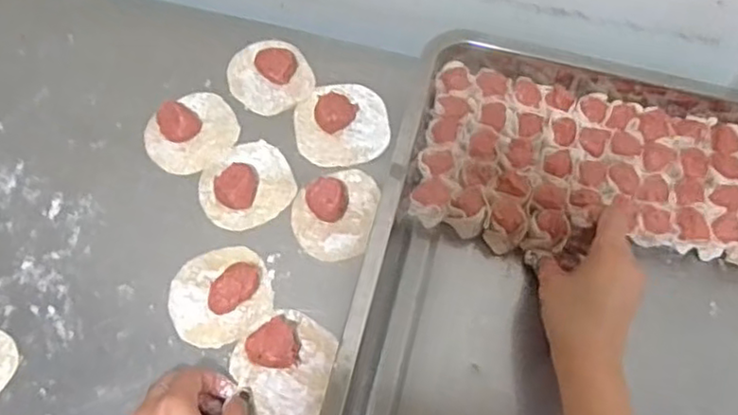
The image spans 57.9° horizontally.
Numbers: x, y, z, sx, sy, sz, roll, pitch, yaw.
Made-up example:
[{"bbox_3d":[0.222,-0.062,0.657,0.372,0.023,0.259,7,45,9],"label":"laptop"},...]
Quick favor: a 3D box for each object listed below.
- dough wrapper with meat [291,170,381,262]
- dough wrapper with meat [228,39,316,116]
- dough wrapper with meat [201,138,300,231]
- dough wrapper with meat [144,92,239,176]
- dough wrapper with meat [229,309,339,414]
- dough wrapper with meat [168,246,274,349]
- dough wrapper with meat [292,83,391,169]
[{"bbox_3d":[-0.028,0.000,0.550,0.066,0.020,0.082,15,67,4],"label":"dough wrapper with meat"},{"bbox_3d":[-0.090,-0.124,0.606,0.072,0.016,0.076,1,66,-2],"label":"dough wrapper with meat"},{"bbox_3d":[-0.103,-0.023,0.556,0.077,0.023,0.070,1,66,-2],"label":"dough wrapper with meat"},{"bbox_3d":[-0.153,-0.067,0.576,0.079,0.022,0.070,-38,73,-17],"label":"dough wrapper with meat"},{"bbox_3d":[-0.065,0.117,0.495,0.072,0.021,0.083,14,67,4],"label":"dough wrapper with meat"},{"bbox_3d":[-0.116,0.065,0.516,0.077,0.020,0.073,1,66,-2],"label":"dough wrapper with meat"},{"bbox_3d":[-0.024,-0.077,0.588,0.080,0.017,0.078,1,66,-2],"label":"dough wrapper with meat"}]

